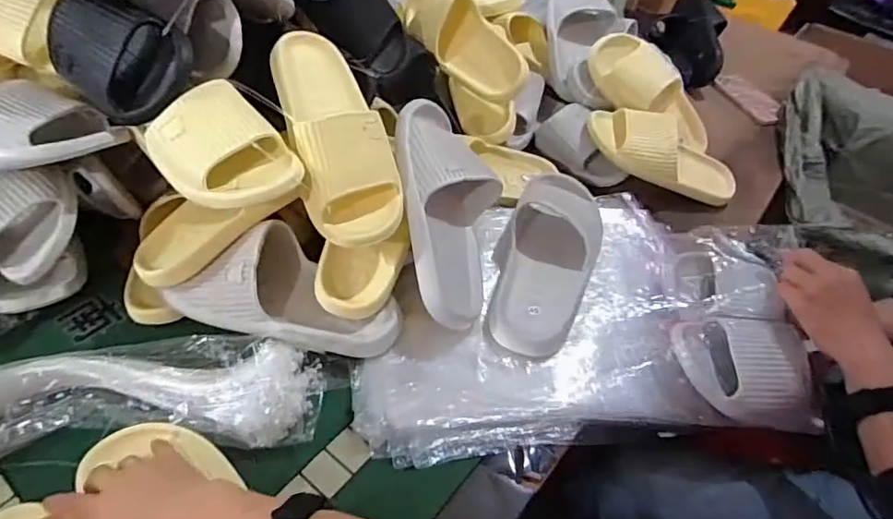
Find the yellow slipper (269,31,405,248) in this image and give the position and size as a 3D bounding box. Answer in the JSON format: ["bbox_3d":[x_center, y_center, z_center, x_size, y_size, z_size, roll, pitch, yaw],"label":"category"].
[{"bbox_3d":[-0.118,-0.142,0.589,0.104,0.068,0.253,-14,72,-20],"label":"yellow slipper"}]

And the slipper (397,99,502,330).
[{"bbox_3d":[0.006,-0.062,0.646,0.121,0.084,0.292,-1,65,-8],"label":"slipper"}]

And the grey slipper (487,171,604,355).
[{"bbox_3d":[0.130,-0.001,0.683,0.116,0.082,0.288,15,47,7],"label":"grey slipper"}]

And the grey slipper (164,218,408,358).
[{"bbox_3d":[-0.165,0.027,0.589,0.233,0.072,0.110,16,47,8],"label":"grey slipper"}]

